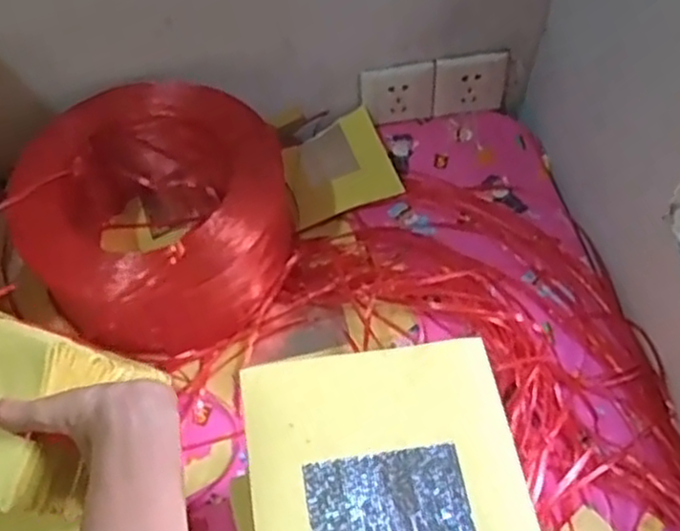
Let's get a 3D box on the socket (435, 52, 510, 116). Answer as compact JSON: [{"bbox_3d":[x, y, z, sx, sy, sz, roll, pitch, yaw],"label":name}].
[{"bbox_3d":[0.160,-0.218,0.890,0.090,0.085,0.020,-9,53,-5],"label":"socket"}]

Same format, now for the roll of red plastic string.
[{"bbox_3d":[-0.179,-0.051,0.746,0.239,0.169,0.225,-1,52,2],"label":"roll of red plastic string"}]

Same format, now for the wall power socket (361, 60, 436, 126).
[{"bbox_3d":[0.072,-0.207,0.880,0.086,0.077,0.009,-9,42,-1],"label":"wall power socket"}]

